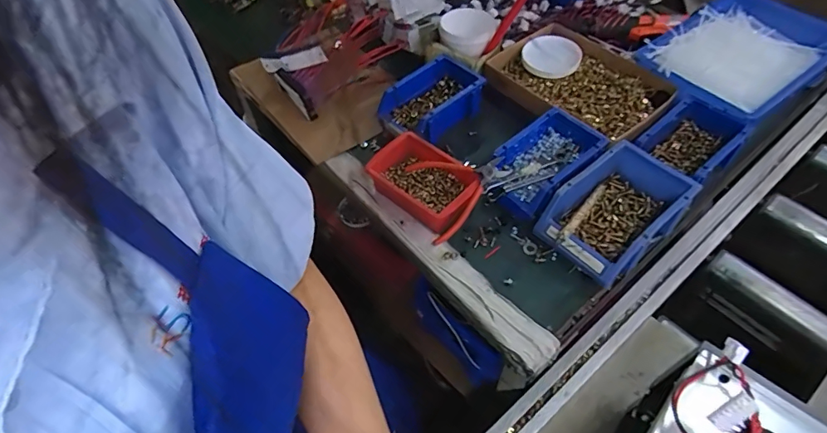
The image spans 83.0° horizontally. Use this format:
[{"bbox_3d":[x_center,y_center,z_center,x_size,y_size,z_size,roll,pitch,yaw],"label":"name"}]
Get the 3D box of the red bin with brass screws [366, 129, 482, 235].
[{"bbox_3d":[0.012,-0.055,0.698,0.156,0.057,0.090,35,65,25],"label":"red bin with brass screws"}]

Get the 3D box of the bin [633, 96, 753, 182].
[{"bbox_3d":[0.396,-0.100,0.683,0.143,0.062,0.108,-36,60,-18],"label":"bin"}]

